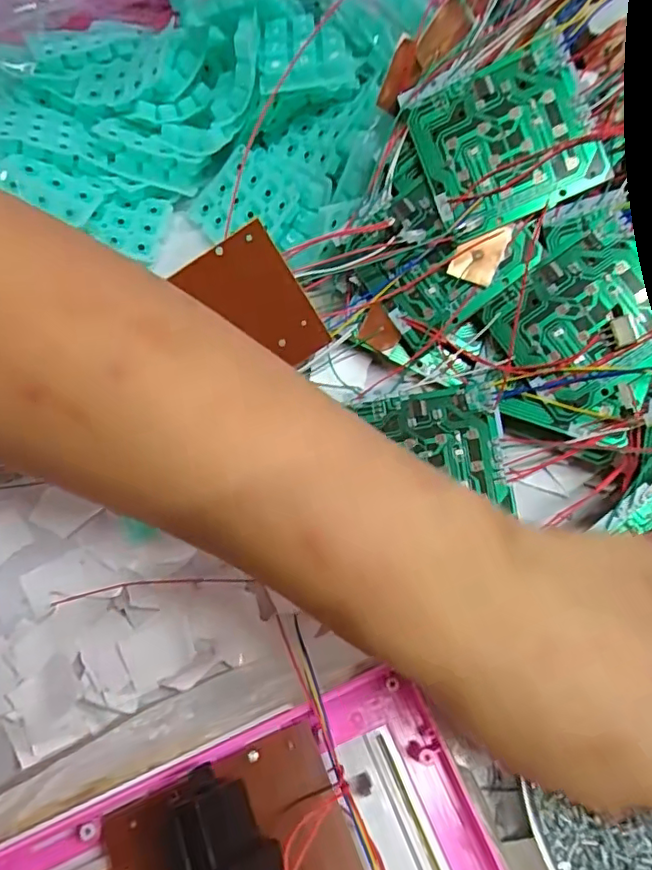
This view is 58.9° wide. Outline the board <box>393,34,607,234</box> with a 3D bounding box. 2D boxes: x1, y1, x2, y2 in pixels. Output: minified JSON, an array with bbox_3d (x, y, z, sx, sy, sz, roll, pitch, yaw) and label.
[{"bbox_3d":[0.079,-0.134,0.259,0.070,0.004,0.071,-20,89,15],"label":"board"}]

